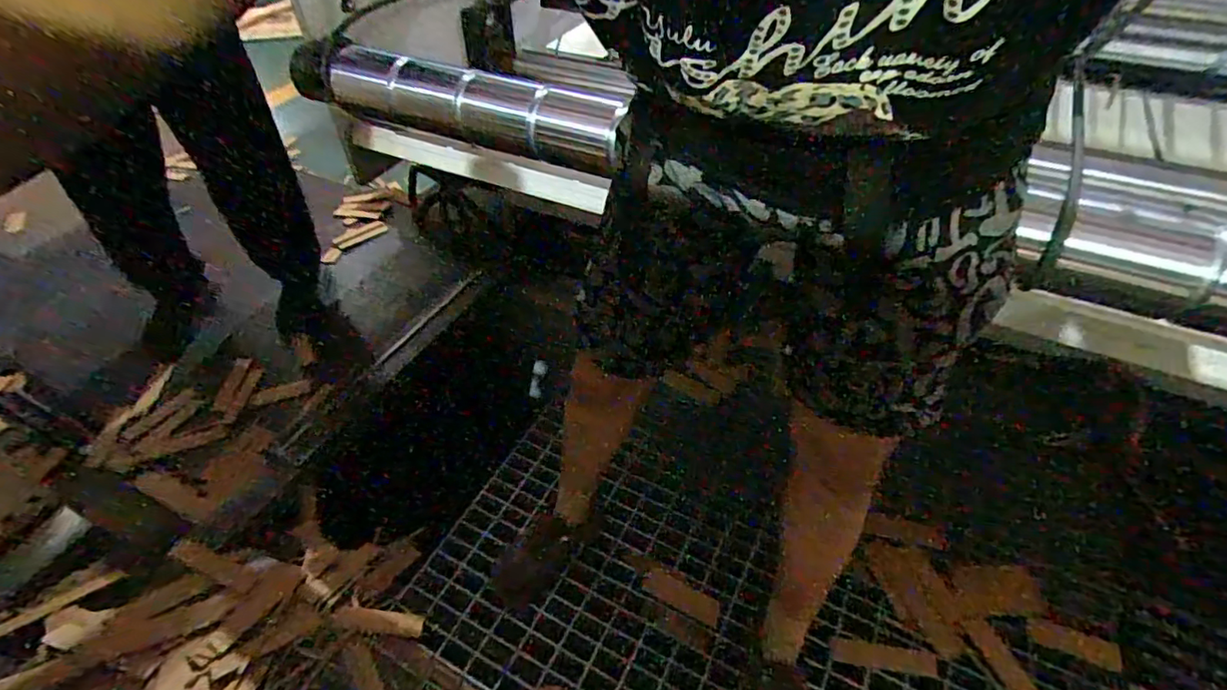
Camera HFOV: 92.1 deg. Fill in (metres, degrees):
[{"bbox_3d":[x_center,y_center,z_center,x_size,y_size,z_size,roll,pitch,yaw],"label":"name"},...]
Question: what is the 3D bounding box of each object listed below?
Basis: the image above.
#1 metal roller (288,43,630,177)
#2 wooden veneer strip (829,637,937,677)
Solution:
[{"bbox_3d":[-0.269,-0.388,0.915,0.640,0.095,0.073,21,49,21],"label":"metal roller"},{"bbox_3d":[0.430,0.498,0.947,0.157,0.009,0.036,4,56,12],"label":"wooden veneer strip"}]

